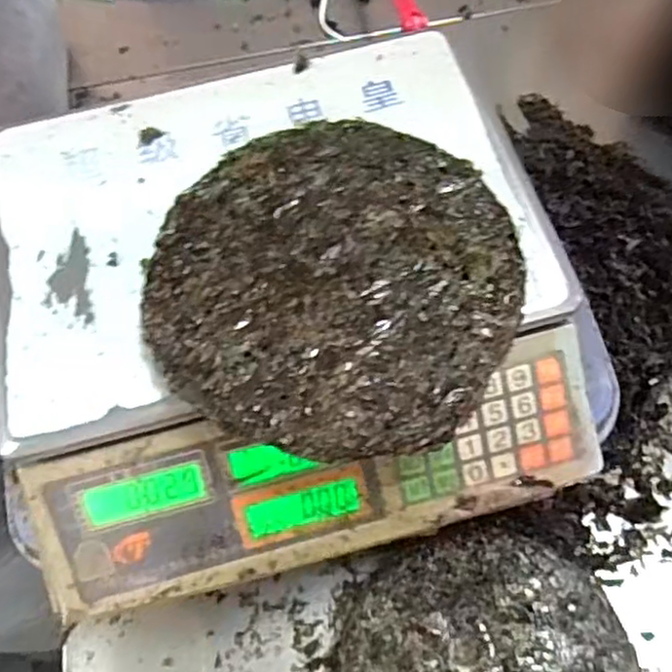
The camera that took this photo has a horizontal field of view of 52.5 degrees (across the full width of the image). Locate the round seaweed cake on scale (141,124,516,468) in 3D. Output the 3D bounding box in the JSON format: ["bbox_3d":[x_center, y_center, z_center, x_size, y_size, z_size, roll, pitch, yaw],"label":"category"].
[{"bbox_3d":[-0.002,-0.030,0.372,0.192,0.027,0.192,-1,62,3],"label":"round seaweed cake on scale"}]

